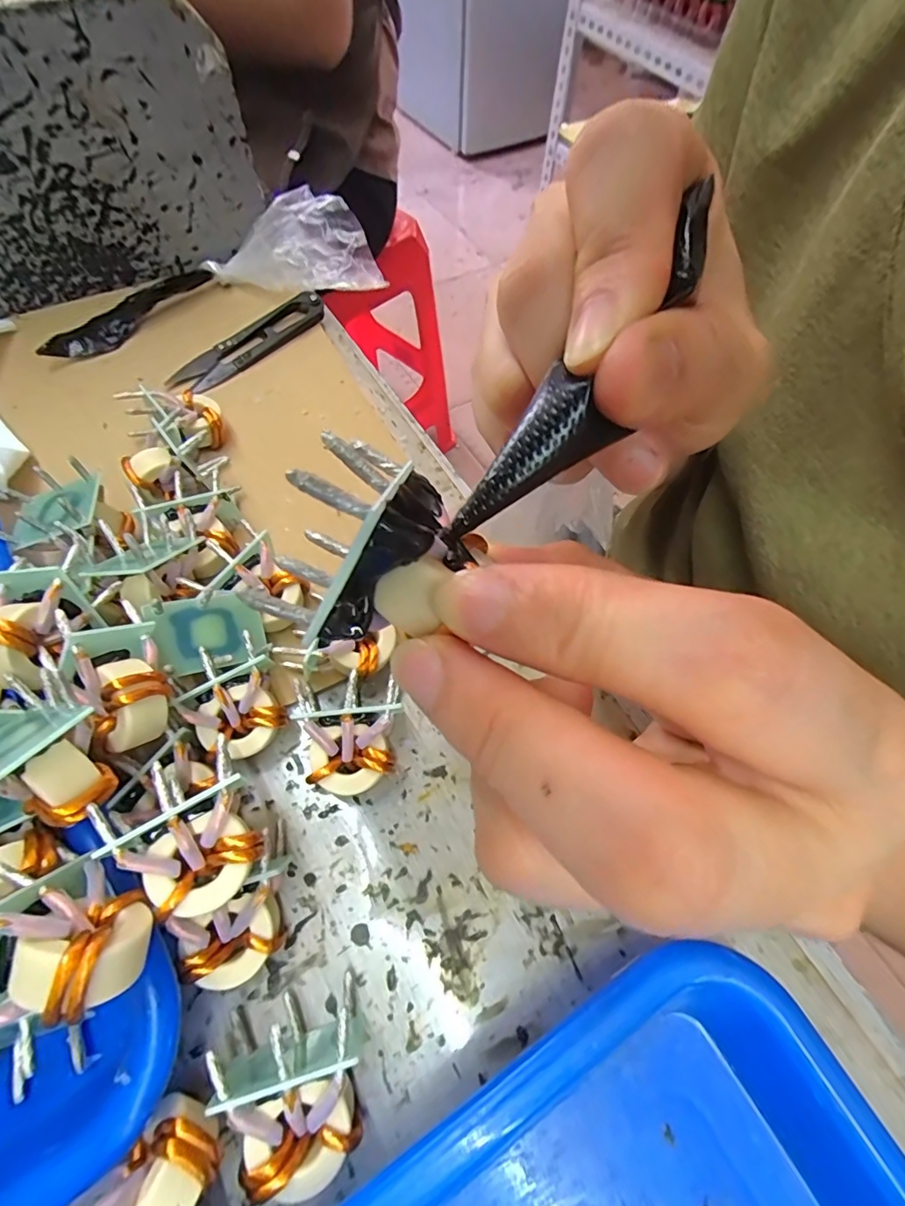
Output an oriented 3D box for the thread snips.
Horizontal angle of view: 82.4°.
[{"bbox_3d":[-0.118,-0.153,0.301,0.022,0.012,0.099,40,67,18],"label":"thread snips"}]

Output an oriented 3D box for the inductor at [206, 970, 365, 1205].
[{"bbox_3d":[-0.044,0.135,0.143,0.037,0.026,0.040,-12,62,-9],"label":"inductor"}]

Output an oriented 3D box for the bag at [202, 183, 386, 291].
[{"bbox_3d":[-0.095,-0.202,0.307,0.079,0.045,0.077,-28,66,-17],"label":"bag"}]

